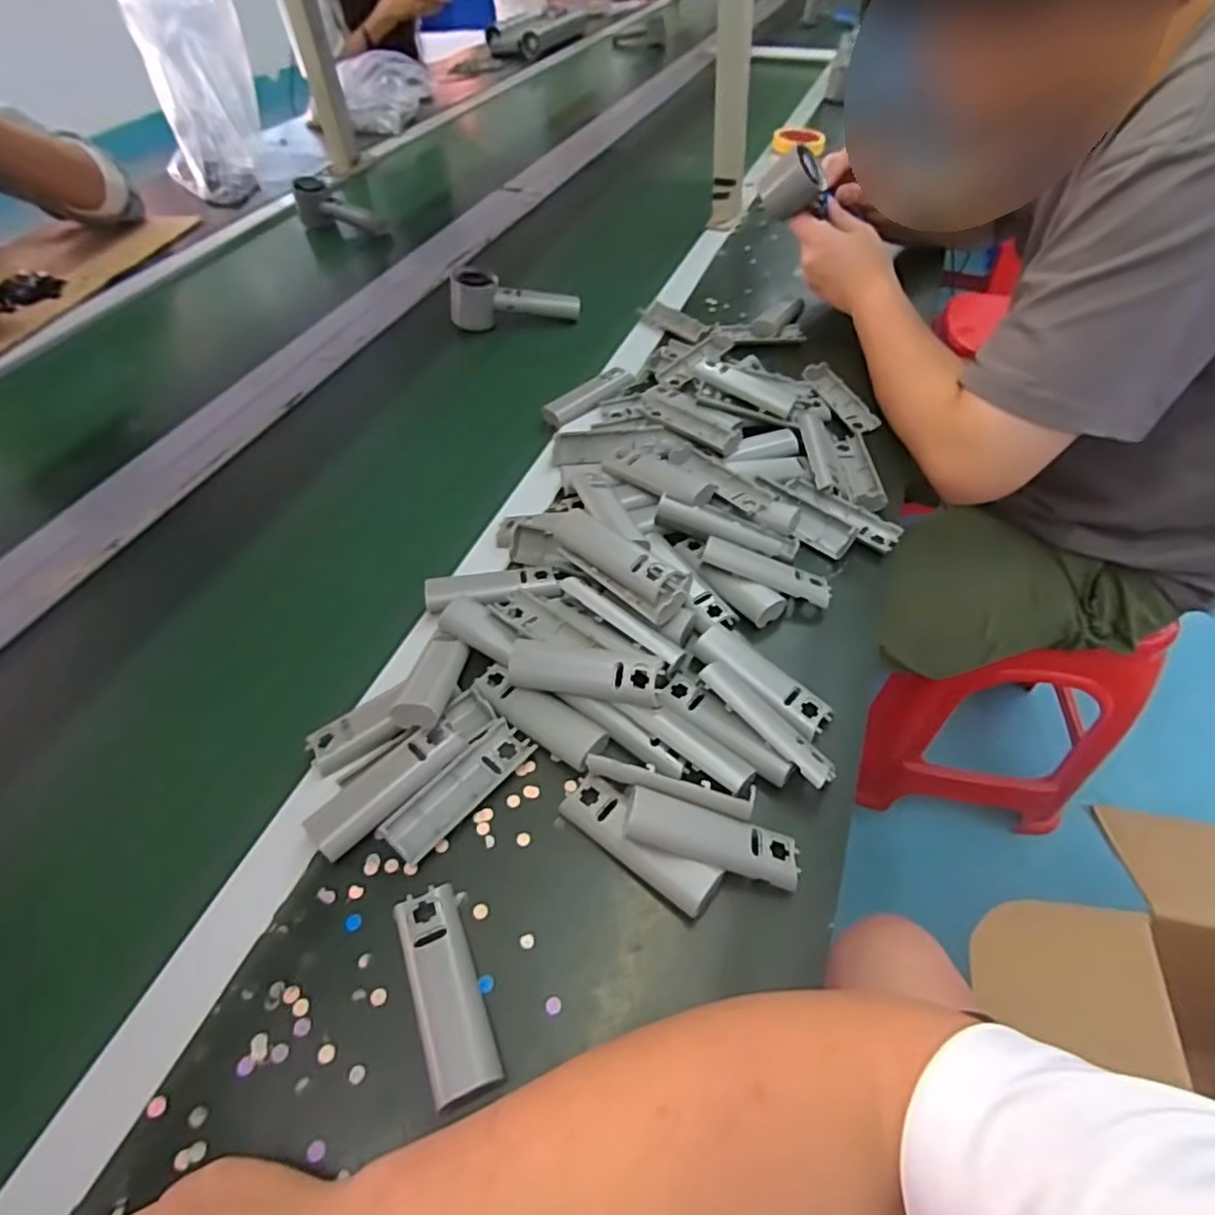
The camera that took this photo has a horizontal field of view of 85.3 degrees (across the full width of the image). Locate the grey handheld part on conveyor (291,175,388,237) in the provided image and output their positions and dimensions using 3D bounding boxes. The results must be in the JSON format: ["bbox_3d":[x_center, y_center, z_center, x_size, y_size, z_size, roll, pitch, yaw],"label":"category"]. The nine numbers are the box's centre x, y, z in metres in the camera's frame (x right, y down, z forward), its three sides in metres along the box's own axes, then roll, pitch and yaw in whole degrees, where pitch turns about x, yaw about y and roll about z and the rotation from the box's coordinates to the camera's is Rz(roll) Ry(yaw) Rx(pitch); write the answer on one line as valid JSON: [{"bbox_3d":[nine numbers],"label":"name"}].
[{"bbox_3d":[-0.433,-0.641,1.075,0.147,0.056,0.067,22,51,3],"label":"grey handheld part on conveyor"}]

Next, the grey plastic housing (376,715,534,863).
[{"bbox_3d":[-0.093,0.115,0.418,0.030,0.013,0.103,33,58,25],"label":"grey plastic housing"}]

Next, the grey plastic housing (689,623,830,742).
[{"bbox_3d":[0.106,0.050,0.466,0.035,0.017,0.104,-33,57,-24],"label":"grey plastic housing"}]

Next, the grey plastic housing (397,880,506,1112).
[{"bbox_3d":[-0.086,0.201,0.351,0.033,0.014,0.101,-19,52,-15],"label":"grey plastic housing"}]

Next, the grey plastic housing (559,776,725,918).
[{"bbox_3d":[0.020,0.139,0.395,0.102,0.021,0.033,33,58,25],"label":"grey plastic housing"}]

